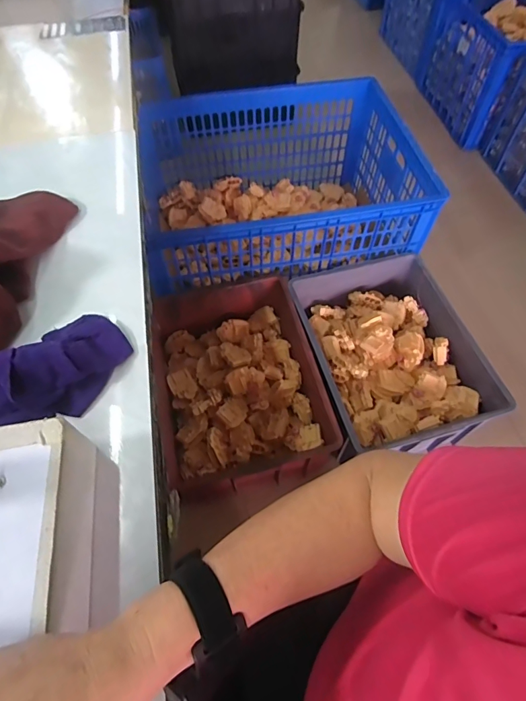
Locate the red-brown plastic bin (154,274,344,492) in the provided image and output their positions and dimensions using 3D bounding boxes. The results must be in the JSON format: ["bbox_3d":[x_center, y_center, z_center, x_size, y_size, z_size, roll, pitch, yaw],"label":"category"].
[{"bbox_3d":[-0.063,0.080,1.090,0.386,0.189,0.536,-13,60,-7],"label":"red-brown plastic bin"}]

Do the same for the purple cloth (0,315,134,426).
[{"bbox_3d":[-0.207,0.017,0.391,0.093,0.050,0.157,30,64,17],"label":"purple cloth"}]

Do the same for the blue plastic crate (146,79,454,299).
[{"bbox_3d":[0.032,-0.503,1.328,0.810,0.334,0.652,-12,60,-7],"label":"blue plastic crate"}]

